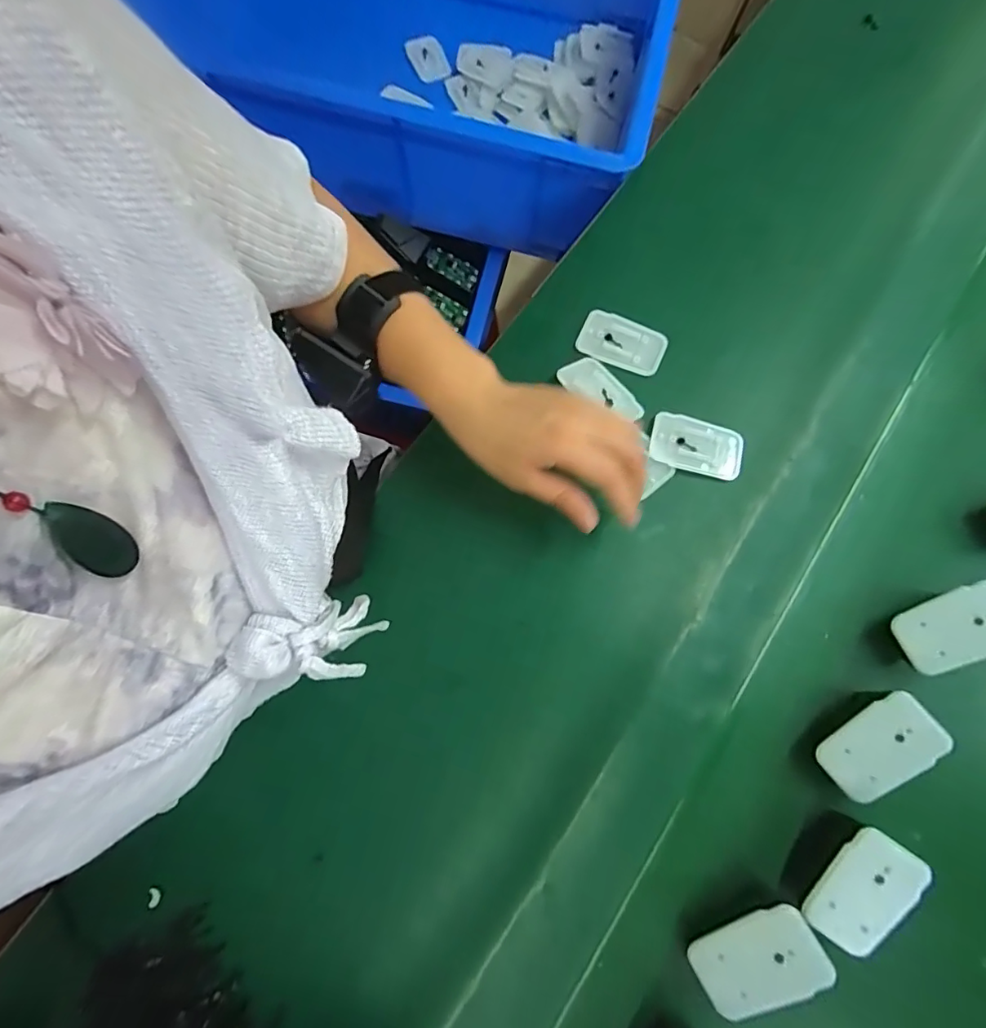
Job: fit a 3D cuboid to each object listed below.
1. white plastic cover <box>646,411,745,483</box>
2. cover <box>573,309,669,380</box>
[{"bbox_3d":[0.161,-0.053,0.390,0.070,0.009,0.044,16,76,4],"label":"white plastic cover"},{"bbox_3d":[0.109,-0.144,0.417,0.071,0.008,0.044,24,77,6],"label":"cover"}]

